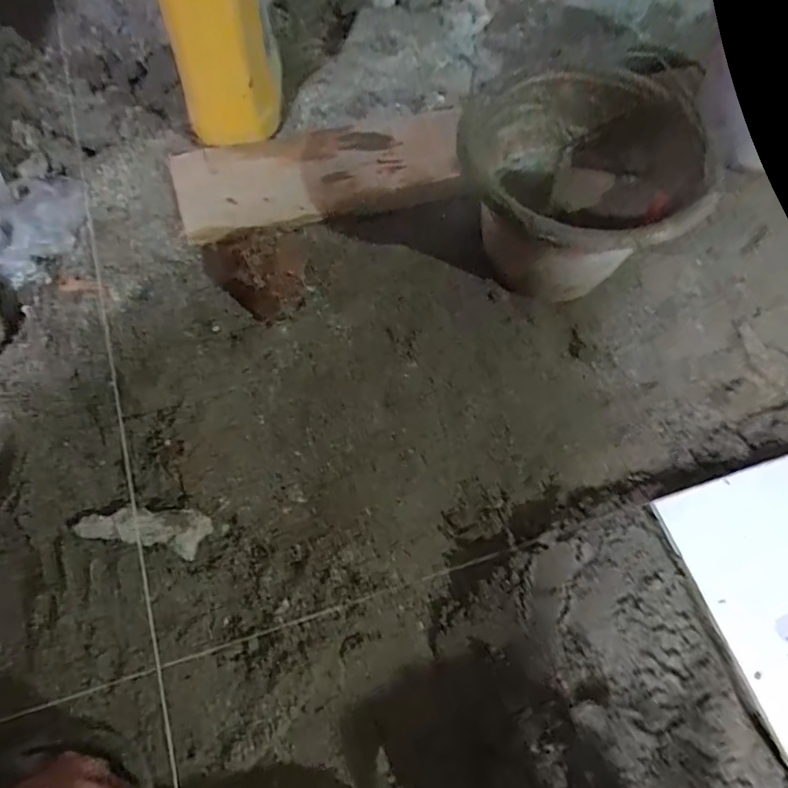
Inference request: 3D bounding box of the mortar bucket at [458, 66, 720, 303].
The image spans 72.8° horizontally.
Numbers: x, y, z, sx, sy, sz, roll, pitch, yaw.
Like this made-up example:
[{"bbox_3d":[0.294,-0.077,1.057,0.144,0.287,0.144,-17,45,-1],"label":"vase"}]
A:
[{"bbox_3d":[0.211,-0.202,0.594,0.234,0.172,0.227,1,63,-3],"label":"mortar bucket"}]

